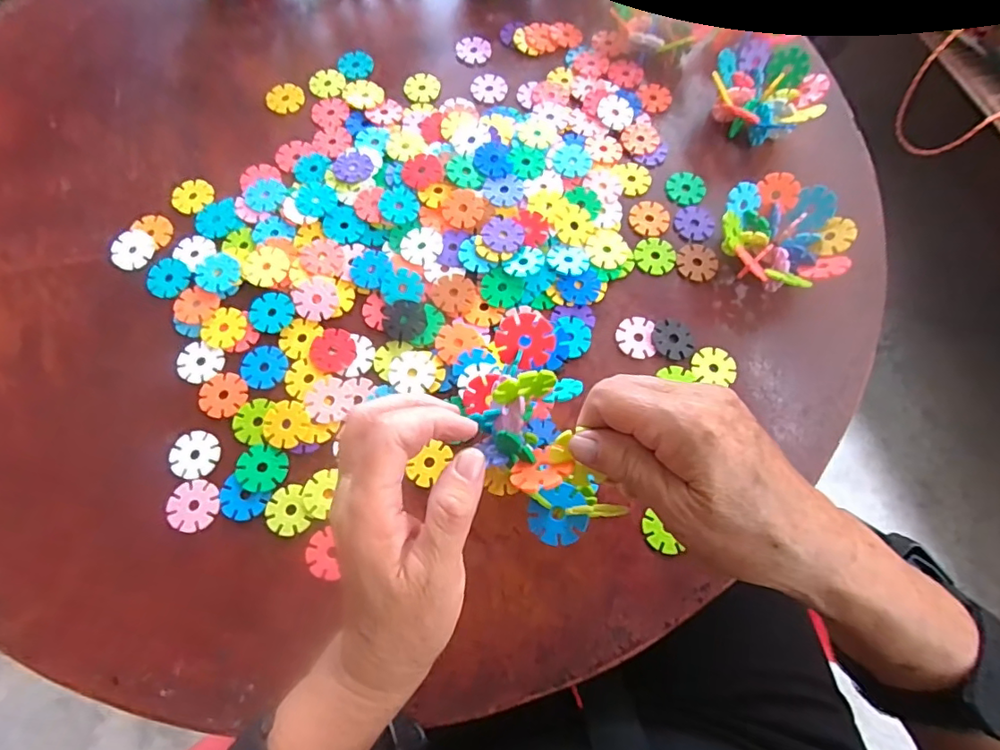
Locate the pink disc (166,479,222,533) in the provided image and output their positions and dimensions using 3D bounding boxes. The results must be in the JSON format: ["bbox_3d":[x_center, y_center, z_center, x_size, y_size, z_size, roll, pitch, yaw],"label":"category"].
[{"bbox_3d":[-0.196,0.083,0.333,0.031,0.004,0.032,0,70,-1],"label":"pink disc"}]

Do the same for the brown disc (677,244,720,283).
[{"bbox_3d":[0.154,-0.088,0.406,0.031,0.004,0.032,0,70,-1],"label":"brown disc"}]

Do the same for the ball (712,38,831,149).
[{"bbox_3d":[0.215,-0.228,0.434,0.087,0.042,0.078,25,71,7],"label":"ball"}]

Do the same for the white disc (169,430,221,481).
[{"bbox_3d":[-0.204,0.054,0.351,0.029,0.006,0.031,0,70,-1],"label":"white disc"}]

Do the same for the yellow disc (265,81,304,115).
[{"bbox_3d":[-0.189,-0.243,0.459,0.030,0.004,0.032,0,70,-1],"label":"yellow disc"}]

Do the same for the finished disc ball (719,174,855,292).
[{"bbox_3d":[0.205,-0.099,0.389,0.087,0.041,0.086,0,70,-1],"label":"finished disc ball"}]

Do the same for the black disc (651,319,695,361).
[{"bbox_3d":[0.126,-0.027,0.378,0.030,0.004,0.031,0,70,-1],"label":"black disc"}]

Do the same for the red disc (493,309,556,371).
[{"bbox_3d":[0.014,-0.019,0.283,0.031,0.004,0.030,1,104,3],"label":"red disc"}]

